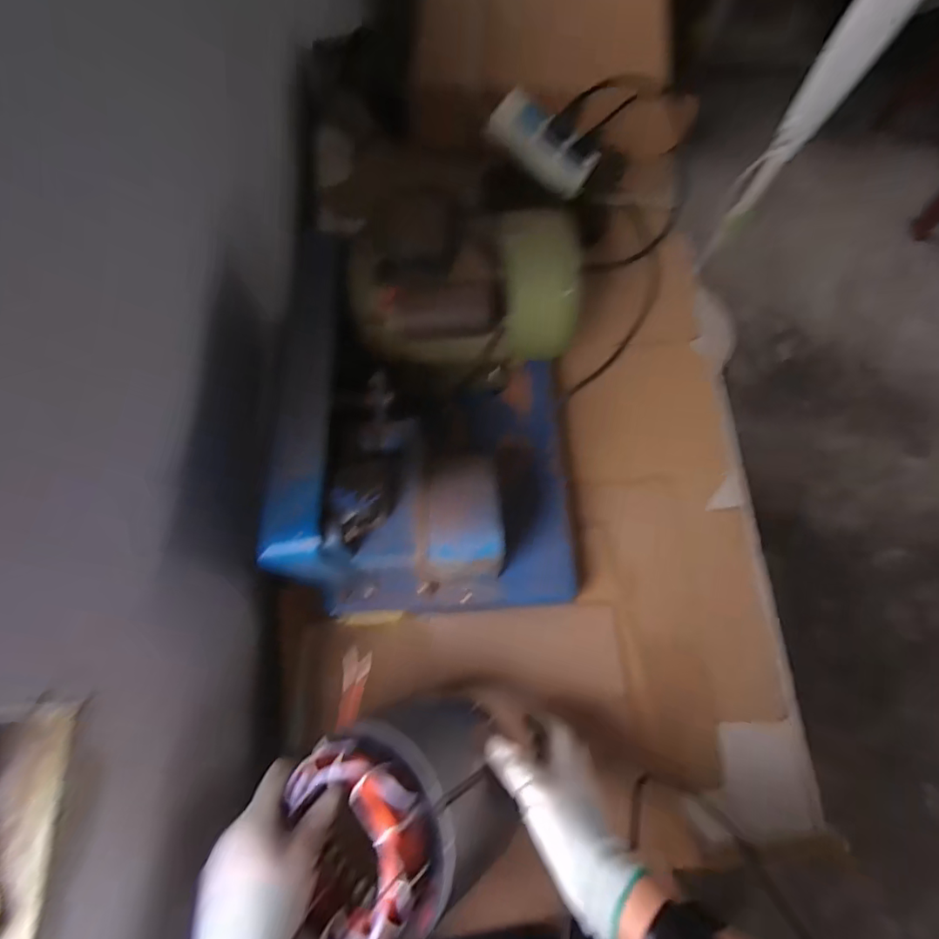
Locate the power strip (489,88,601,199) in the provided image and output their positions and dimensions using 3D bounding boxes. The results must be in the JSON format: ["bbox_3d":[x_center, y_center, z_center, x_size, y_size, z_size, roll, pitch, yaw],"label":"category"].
[{"bbox_3d":[0.102,-0.446,0.726,0.156,0.041,0.072,28,73,-21],"label":"power strip"}]

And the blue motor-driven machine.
[{"bbox_3d":[-0.025,-0.047,0.531,0.271,0.206,0.352,-3,73,-1],"label":"blue motor-driven machine"}]

